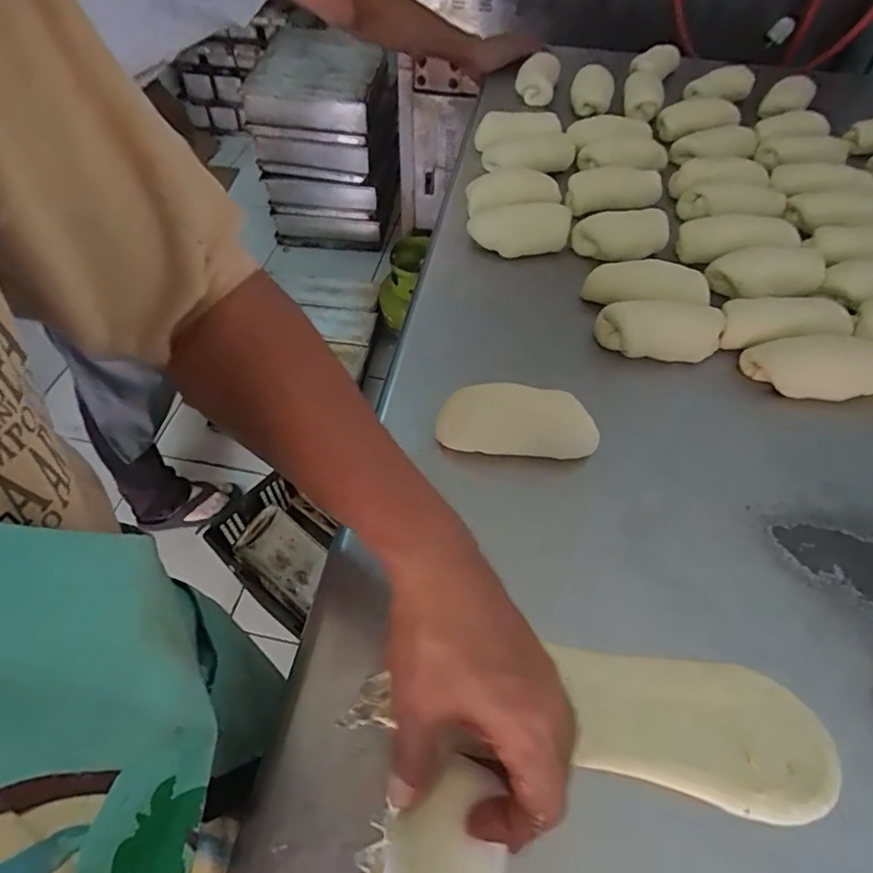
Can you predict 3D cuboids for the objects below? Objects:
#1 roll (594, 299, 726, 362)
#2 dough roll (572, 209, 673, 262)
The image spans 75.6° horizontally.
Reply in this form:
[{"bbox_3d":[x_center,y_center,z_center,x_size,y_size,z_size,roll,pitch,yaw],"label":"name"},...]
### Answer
[{"bbox_3d":[0.211,-0.104,0.537,0.113,0.037,0.048,6,54,4],"label":"roll"},{"bbox_3d":[0.204,-0.222,0.624,0.102,0.033,0.054,1,53,0],"label":"dough roll"}]

